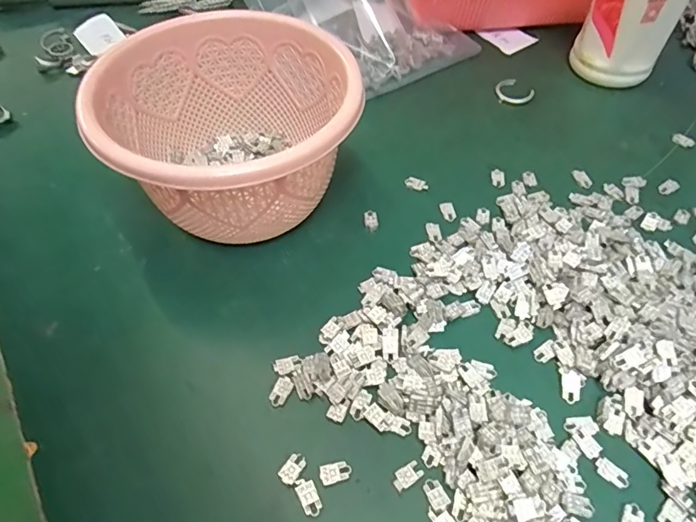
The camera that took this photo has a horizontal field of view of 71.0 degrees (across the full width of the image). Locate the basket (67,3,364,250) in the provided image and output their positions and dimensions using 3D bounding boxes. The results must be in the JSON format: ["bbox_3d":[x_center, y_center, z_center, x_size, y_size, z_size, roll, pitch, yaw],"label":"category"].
[{"bbox_3d":[-0.068,-0.072,0.298,0.134,0.089,0.146,0,53,0],"label":"basket"}]

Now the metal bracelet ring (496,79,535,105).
[{"bbox_3d":[0.137,-0.140,0.404,0.029,0.004,0.030,0,53,0],"label":"metal bracelet ring"}]

